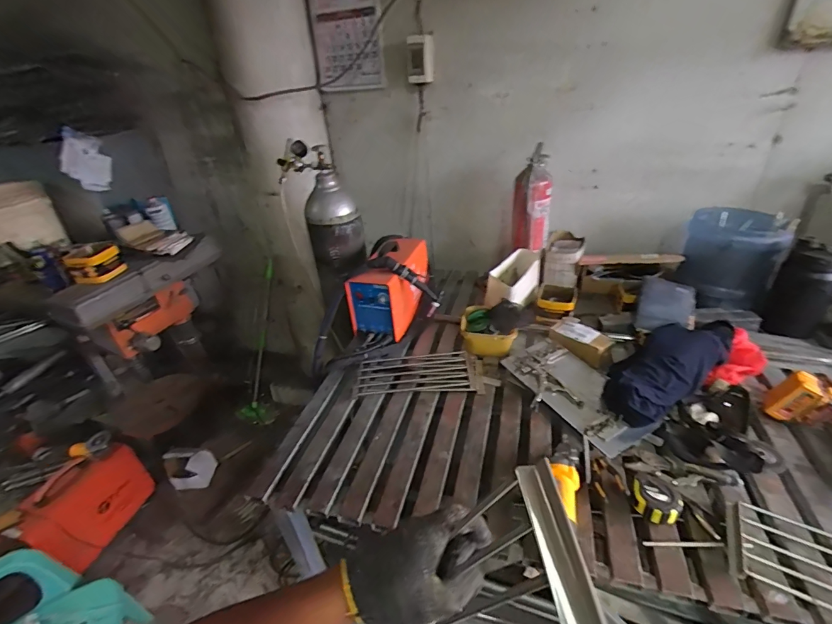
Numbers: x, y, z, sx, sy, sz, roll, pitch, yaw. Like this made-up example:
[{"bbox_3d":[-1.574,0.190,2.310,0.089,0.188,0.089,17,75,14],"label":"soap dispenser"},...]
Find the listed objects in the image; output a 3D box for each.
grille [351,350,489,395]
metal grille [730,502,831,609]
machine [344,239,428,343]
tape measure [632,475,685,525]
[{"bbox_3d":[0.010,0.183,1.223,0.368,0.025,0.180,-4,31,8],"label":"grille"},{"bbox_3d":[0.746,0.445,0.674,0.354,0.025,0.169,14,36,28],"label":"metal grille"},{"bbox_3d":[-0.075,-0.095,1.430,0.182,0.244,0.349,9,34,22],"label":"machine"},{"bbox_3d":[0.484,0.378,0.810,0.082,0.048,0.082,-4,31,2],"label":"tape measure"}]

